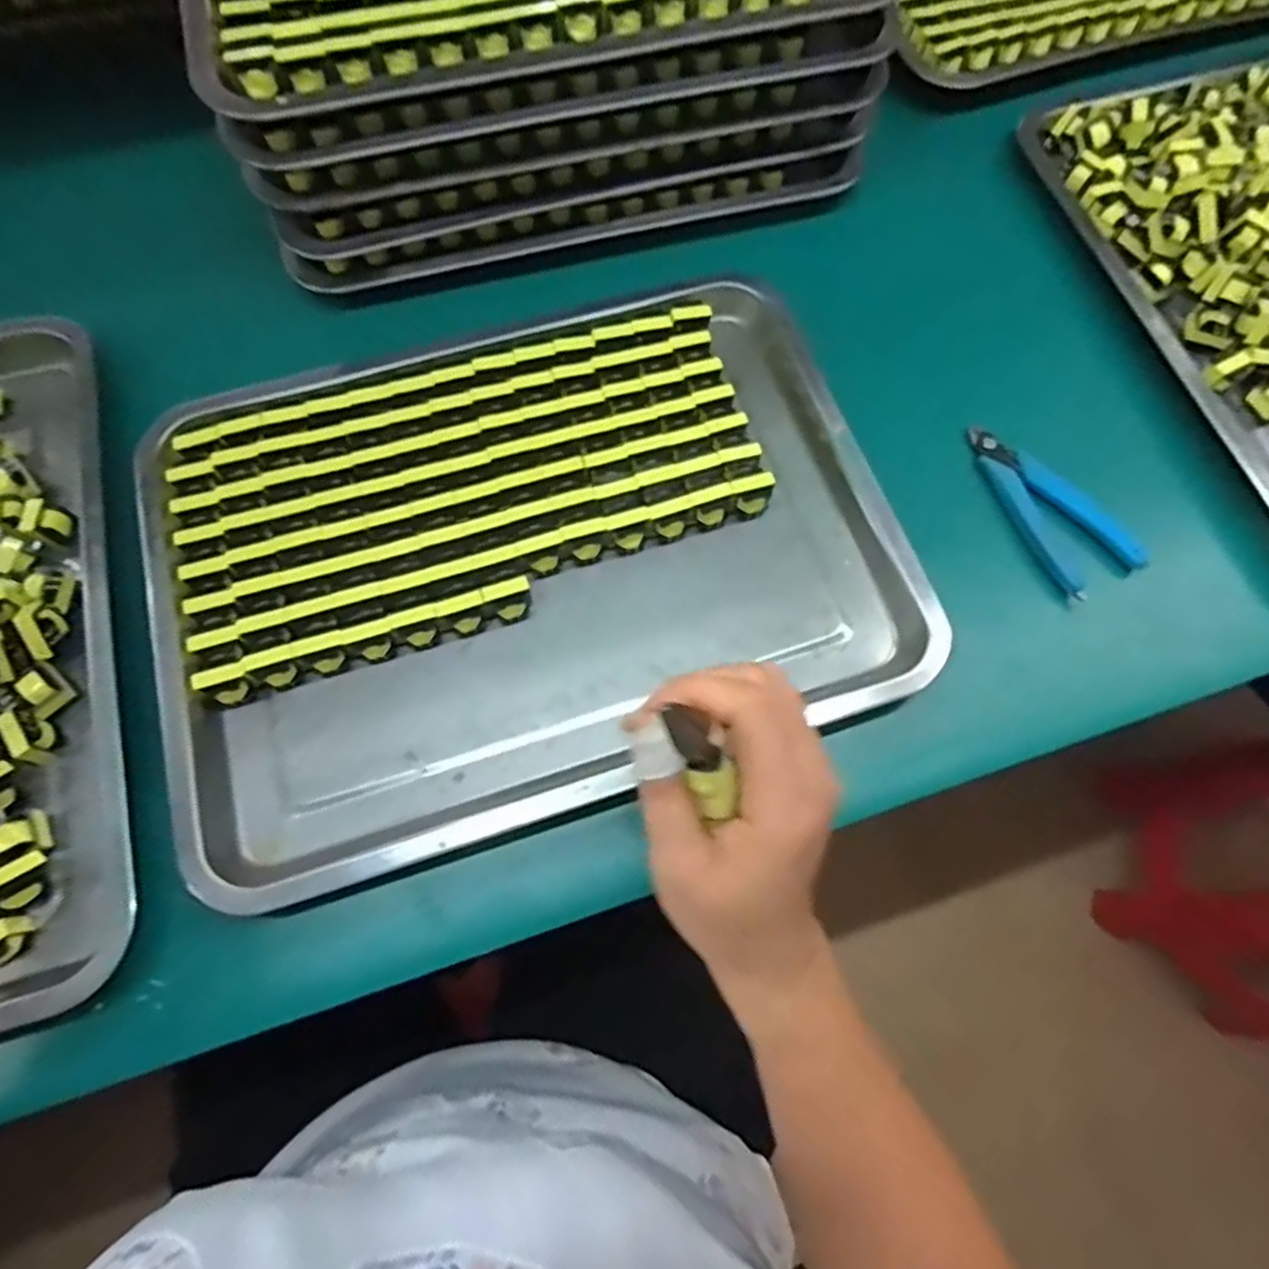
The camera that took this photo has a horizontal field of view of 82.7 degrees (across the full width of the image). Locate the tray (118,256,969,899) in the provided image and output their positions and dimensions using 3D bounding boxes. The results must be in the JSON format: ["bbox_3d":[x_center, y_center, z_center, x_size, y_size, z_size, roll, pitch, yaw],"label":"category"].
[{"bbox_3d":[-0.058,-0.052,0.399,0.391,0.027,0.298,-16,71,-6],"label":"tray"}]

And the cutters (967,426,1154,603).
[{"bbox_3d":[0.243,-0.078,0.422,0.046,0.018,0.112,-24,72,-9],"label":"cutters"}]

